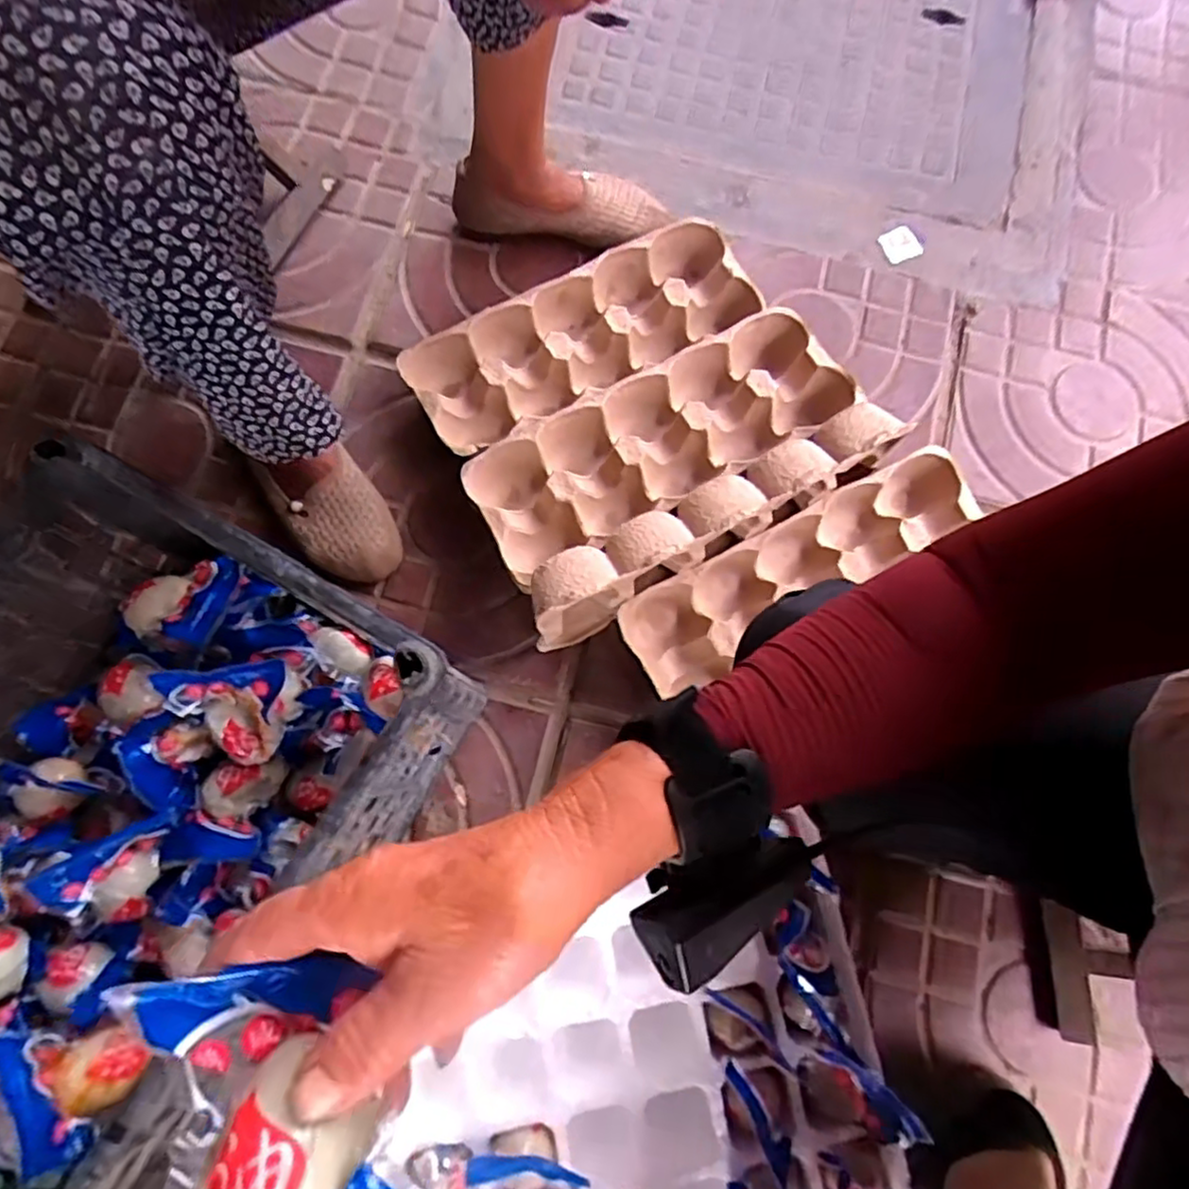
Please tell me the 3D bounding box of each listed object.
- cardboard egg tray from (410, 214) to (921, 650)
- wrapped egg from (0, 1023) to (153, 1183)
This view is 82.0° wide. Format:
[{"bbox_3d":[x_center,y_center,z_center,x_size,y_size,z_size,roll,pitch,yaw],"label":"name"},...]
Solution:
[{"bbox_3d":[0.045,-0.174,0.648,0.357,0.093,0.333,-27,62,-7],"label":"cardboard egg tray"},{"bbox_3d":[-0.373,0.331,0.446,0.135,0.054,0.071,4,76,-1],"label":"wrapped egg"}]

